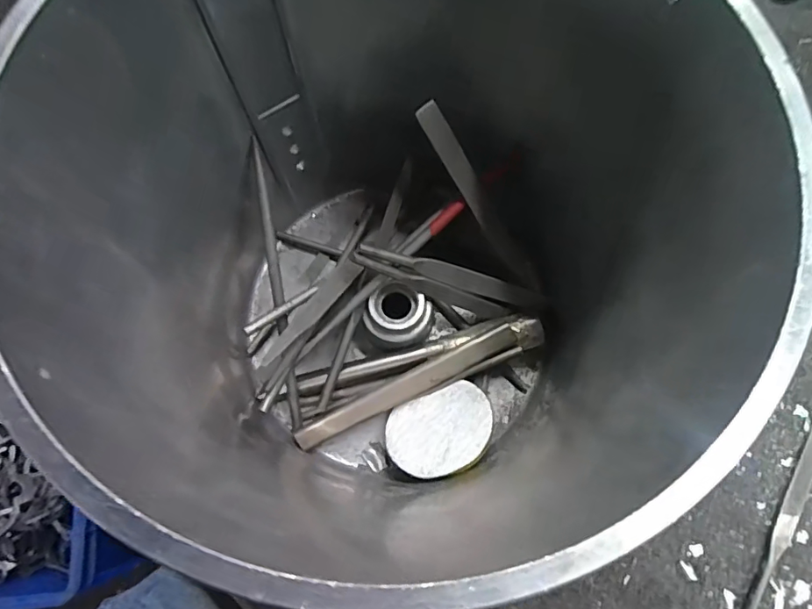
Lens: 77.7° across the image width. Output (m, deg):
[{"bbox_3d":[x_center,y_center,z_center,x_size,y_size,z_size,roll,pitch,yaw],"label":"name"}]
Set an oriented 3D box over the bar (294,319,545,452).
[{"bbox_3d":[0.007,0.036,0.236,0.123,0.007,0.015,-25,113,0],"label":"bar"}]

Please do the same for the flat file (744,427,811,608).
[{"bbox_3d":[0.193,0.098,0.251,0.010,0.004,0.121,32,77,9],"label":"flat file"}]

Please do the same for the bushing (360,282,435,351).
[{"bbox_3d":[-0.004,0.007,0.238,0.030,0.019,0.030,0,74,1],"label":"bushing"}]

